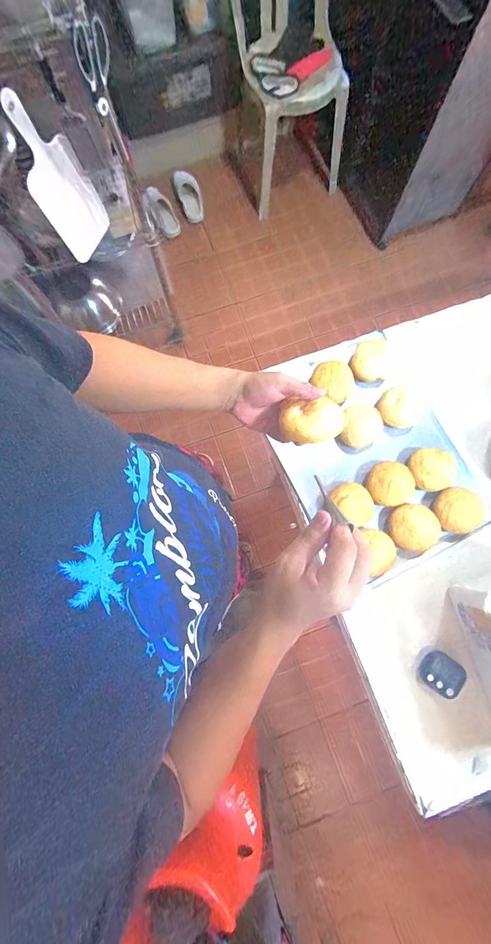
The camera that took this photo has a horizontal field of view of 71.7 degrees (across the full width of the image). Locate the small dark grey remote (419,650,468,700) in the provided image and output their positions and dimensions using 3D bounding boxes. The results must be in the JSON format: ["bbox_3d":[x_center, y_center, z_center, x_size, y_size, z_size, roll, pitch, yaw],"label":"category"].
[{"bbox_3d":[0.348,0.355,0.597,0.065,0.019,0.065,34,77,30],"label":"small dark grey remote"}]

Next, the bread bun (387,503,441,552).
[{"bbox_3d":[0.311,0.105,0.632,0.088,0.036,0.089,-17,80,-2],"label":"bread bun"}]

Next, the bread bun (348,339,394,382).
[{"bbox_3d":[0.258,-0.227,0.684,0.079,0.053,0.075,0,79,1],"label":"bread bun"}]

